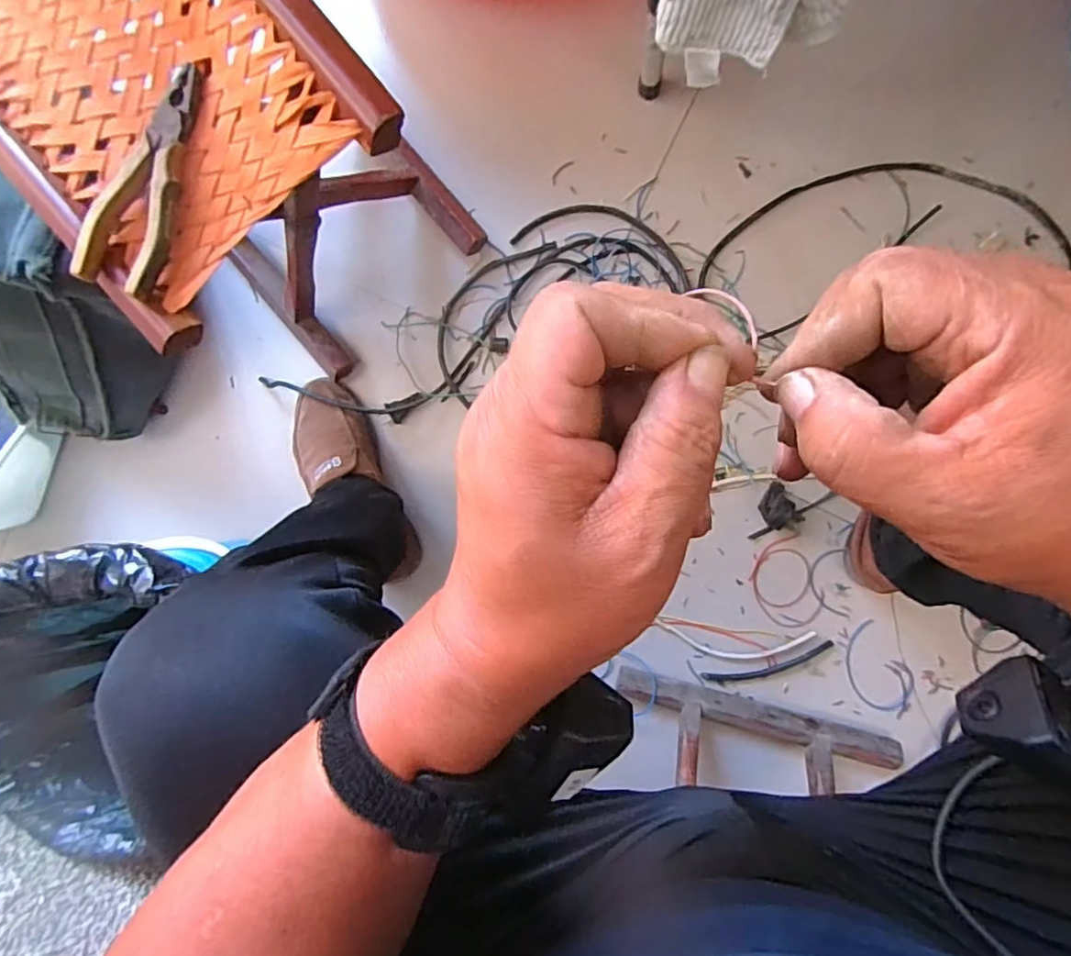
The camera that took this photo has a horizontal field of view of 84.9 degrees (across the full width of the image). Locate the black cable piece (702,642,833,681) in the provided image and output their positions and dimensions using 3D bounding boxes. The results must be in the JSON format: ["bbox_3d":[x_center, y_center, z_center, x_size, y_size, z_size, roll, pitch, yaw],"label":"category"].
[{"bbox_3d":[0.271,0.219,0.681,0.148,0.009,0.021,-19,93,9],"label":"black cable piece"}]

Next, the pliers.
[{"bbox_3d":[-0.285,-0.218,0.420,0.055,0.028,0.163,15,97,6],"label":"pliers"}]

